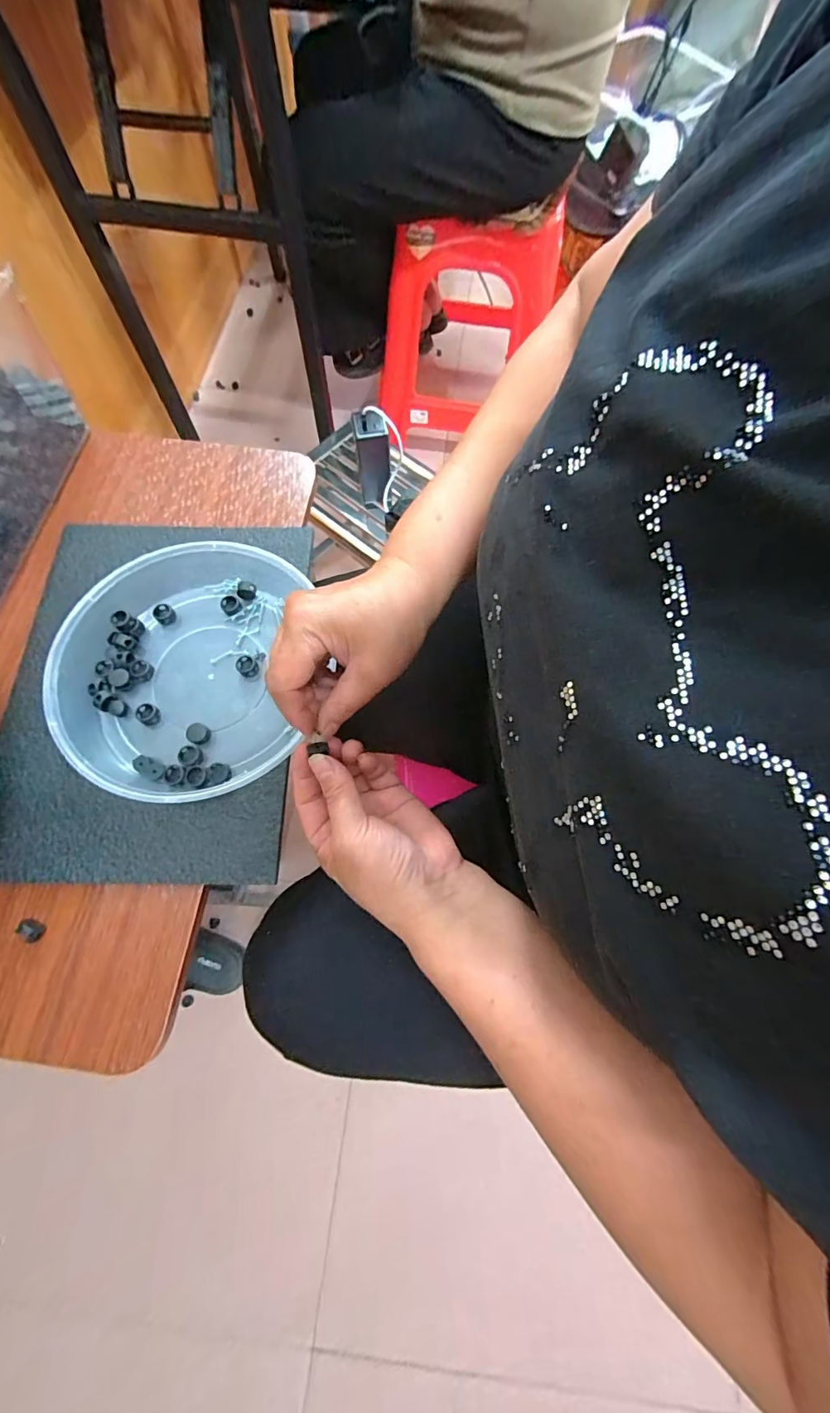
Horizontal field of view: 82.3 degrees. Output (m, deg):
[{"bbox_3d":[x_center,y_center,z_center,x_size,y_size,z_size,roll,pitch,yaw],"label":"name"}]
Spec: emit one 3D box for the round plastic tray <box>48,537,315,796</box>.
[{"bbox_3d":[-0.199,-0.034,0.402,0.205,0.043,0.226,5,71,-1],"label":"round plastic tray"}]

